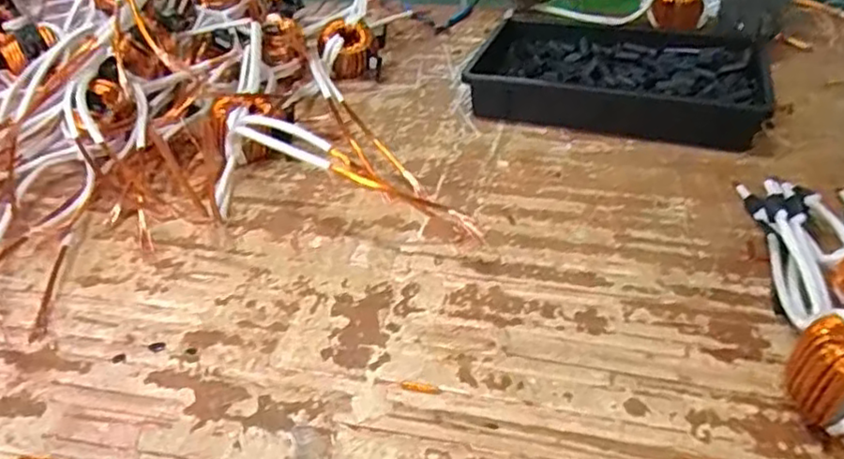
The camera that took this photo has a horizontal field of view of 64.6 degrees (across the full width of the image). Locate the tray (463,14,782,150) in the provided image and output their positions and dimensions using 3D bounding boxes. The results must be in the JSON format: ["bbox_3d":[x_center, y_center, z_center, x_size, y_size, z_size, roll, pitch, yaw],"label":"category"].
[{"bbox_3d":[0.269,-0.218,0.923,0.366,0.062,0.267,10,39,17],"label":"tray"}]

